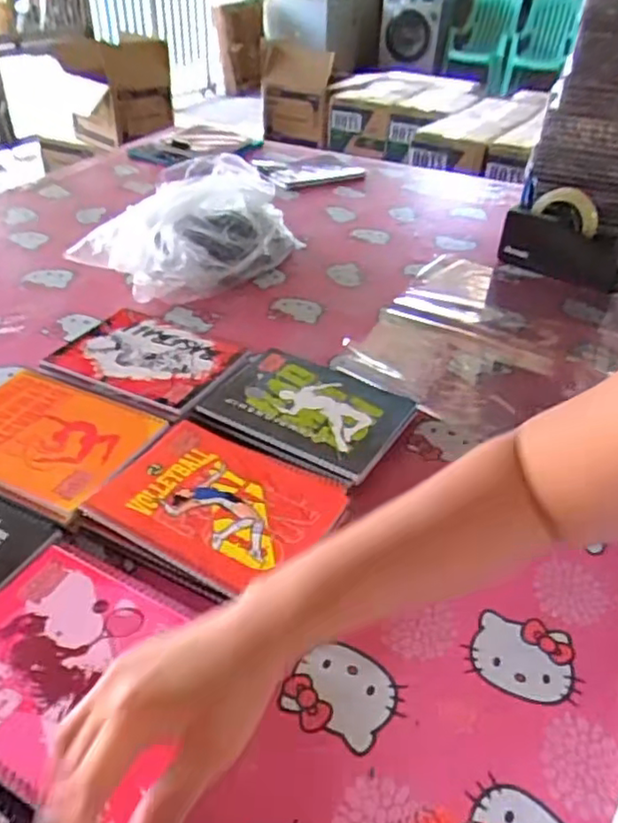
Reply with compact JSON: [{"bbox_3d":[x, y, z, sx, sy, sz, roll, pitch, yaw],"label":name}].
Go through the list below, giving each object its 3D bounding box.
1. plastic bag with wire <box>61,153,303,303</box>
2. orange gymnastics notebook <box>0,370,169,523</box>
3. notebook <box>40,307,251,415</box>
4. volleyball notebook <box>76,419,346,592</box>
[{"bbox_3d":[-0.170,-0.287,1.003,0.228,0.122,0.337,16,39,16],"label":"plastic bag with wire"},{"bbox_3d":[-0.266,0.020,0.644,0.192,0.007,0.157,18,40,18],"label":"orange gymnastics notebook"},{"bbox_3d":[-0.194,-0.069,0.764,0.205,0.008,0.154,18,40,19],"label":"notebook"},{"bbox_3d":[-0.081,0.080,0.585,0.196,0.013,0.158,21,41,22],"label":"volleyball notebook"}]

